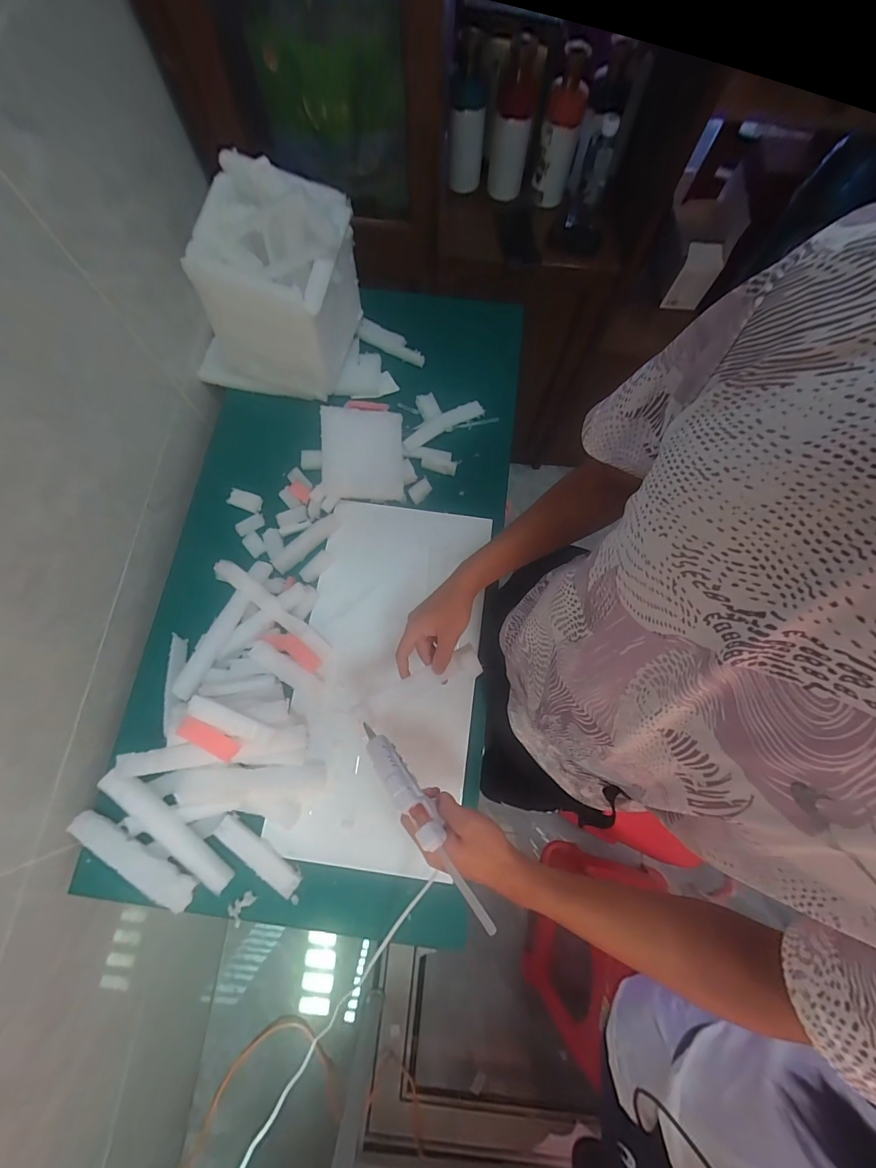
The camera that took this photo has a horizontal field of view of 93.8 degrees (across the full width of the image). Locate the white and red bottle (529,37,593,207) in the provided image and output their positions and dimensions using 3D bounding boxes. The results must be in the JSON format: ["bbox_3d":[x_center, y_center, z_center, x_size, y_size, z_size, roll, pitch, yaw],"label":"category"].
[{"bbox_3d":[0.240,-0.891,0.801,0.076,0.238,0.078,15,75,3],"label":"white and red bottle"}]

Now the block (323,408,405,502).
[{"bbox_3d":[-0.141,-0.246,0.777,0.150,0.021,0.172,-1,86,-15],"label":"block"}]

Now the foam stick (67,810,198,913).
[{"bbox_3d":[-0.452,0.404,0.604,0.211,0.019,0.038,28,76,7],"label":"foam stick"}]

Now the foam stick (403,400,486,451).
[{"bbox_3d":[0.009,-0.318,0.811,0.173,0.010,0.038,-29,93,-6],"label":"foam stick"}]

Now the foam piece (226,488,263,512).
[{"bbox_3d":[-0.362,-0.158,0.774,0.058,0.022,0.030,14,75,3],"label":"foam piece"}]

